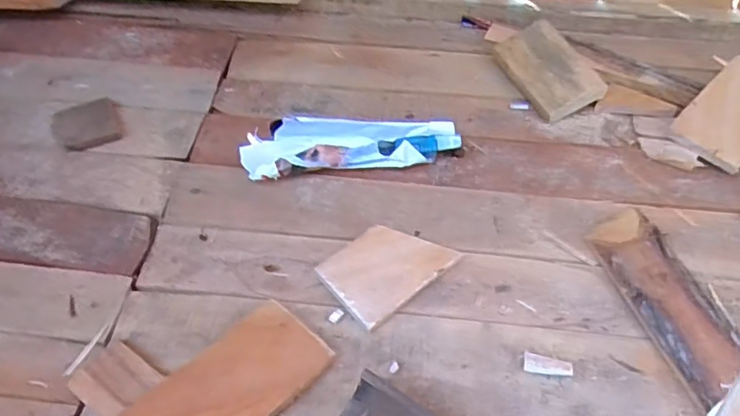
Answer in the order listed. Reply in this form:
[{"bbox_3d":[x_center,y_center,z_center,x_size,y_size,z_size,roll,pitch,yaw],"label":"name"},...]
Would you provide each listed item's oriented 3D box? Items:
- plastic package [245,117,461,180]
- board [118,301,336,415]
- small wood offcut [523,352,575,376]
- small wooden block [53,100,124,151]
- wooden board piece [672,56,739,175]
[{"bbox_3d":[-0.024,-0.077,0.723,0.270,0.050,0.075,-8,51,-6],"label":"plastic package"},{"bbox_3d":[-0.144,0.178,0.508,0.089,0.020,0.231,44,60,16],"label":"board"},{"bbox_3d":[0.176,0.154,0.562,0.048,0.007,0.018,6,51,5],"label":"small wood offcut"},{"bbox_3d":[-0.371,-0.108,0.749,0.082,0.016,0.070,-22,54,-17],"label":"small wooden block"},{"bbox_3d":[0.485,-0.133,0.752,0.097,0.018,0.206,40,65,22],"label":"wooden board piece"}]

